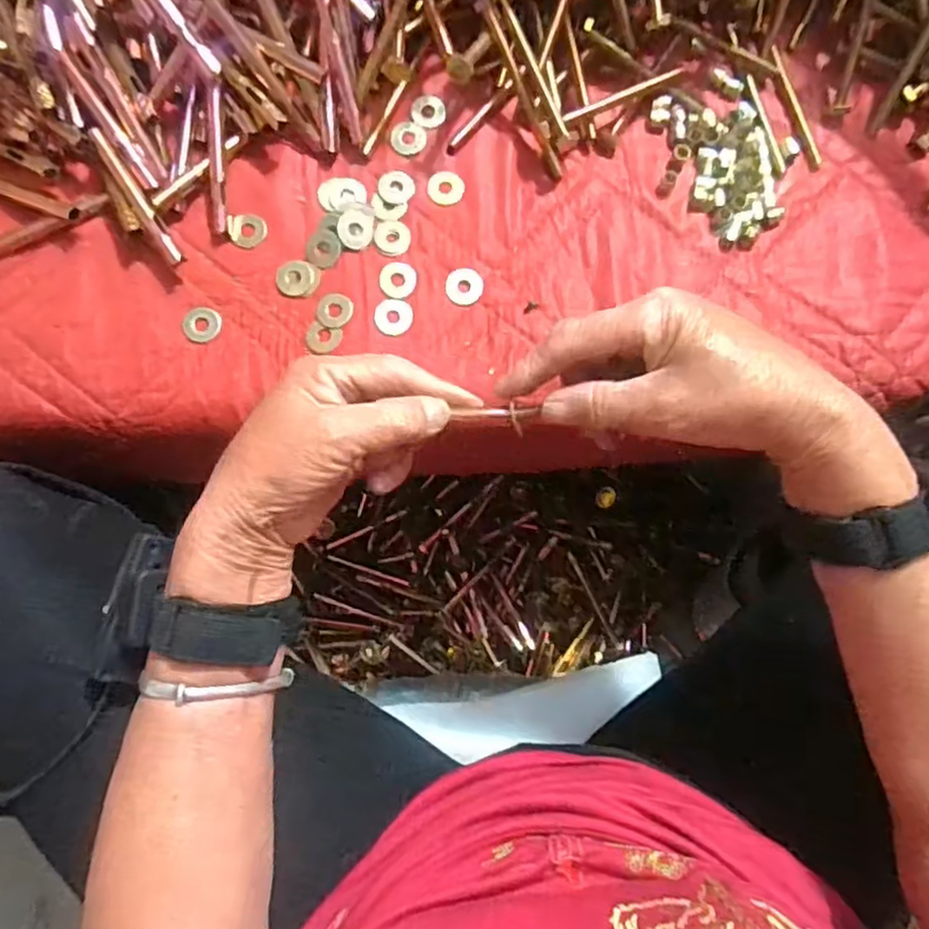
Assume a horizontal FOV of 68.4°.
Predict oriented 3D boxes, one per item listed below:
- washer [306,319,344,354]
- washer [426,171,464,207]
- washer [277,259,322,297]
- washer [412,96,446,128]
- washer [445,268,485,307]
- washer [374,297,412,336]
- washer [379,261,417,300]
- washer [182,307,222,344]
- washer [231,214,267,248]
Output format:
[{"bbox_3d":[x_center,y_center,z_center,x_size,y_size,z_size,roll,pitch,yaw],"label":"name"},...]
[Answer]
[{"bbox_3d":[-0.083,-0.074,0.402,0.021,0.004,0.017,18,82,0],"label":"washer"},{"bbox_3d":[-0.011,-0.169,0.418,0.022,0.004,0.022,8,82,-2],"label":"washer"},{"bbox_3d":[-0.099,-0.111,0.406,0.025,0.004,0.021,1,82,-3],"label":"washer"},{"bbox_3d":[-0.022,-0.218,0.422,0.021,0.004,0.022,8,82,-2],"label":"washer"},{"bbox_3d":[0.000,-0.106,0.408,0.023,0.004,0.023,9,82,-2],"label":"washer"},{"bbox_3d":[-0.042,-0.087,0.401,0.022,0.004,0.023,8,82,-2],"label":"washer"},{"bbox_3d":[-0.040,-0.111,0.409,0.021,0.004,0.023,7,82,-2],"label":"washer"},{"bbox_3d":[-0.155,-0.082,0.401,0.021,0.004,0.022,0,82,-3],"label":"washer"},{"bbox_3d":[-0.128,-0.139,0.408,0.017,0.004,0.021,25,82,1],"label":"washer"}]

